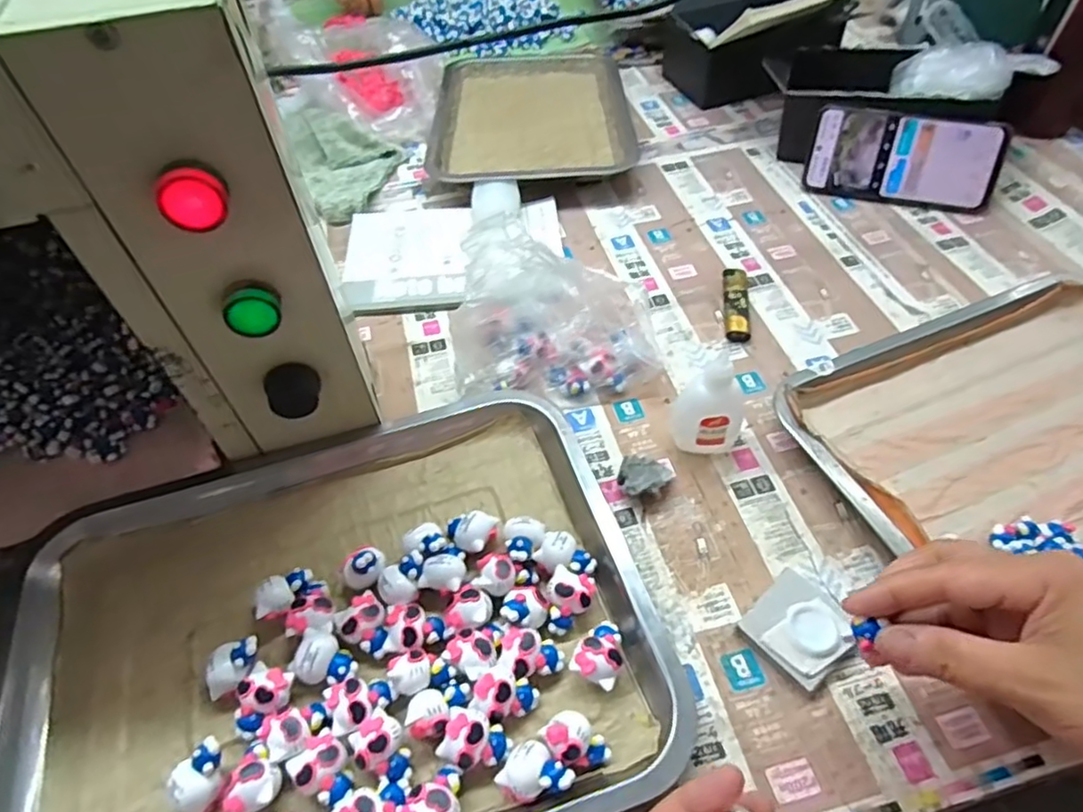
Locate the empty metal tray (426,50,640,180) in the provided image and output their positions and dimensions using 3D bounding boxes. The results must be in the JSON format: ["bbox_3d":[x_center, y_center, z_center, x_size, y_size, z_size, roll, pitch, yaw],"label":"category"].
[{"bbox_3d":[-0.012,-0.337,0.720,0.218,0.026,0.305,-5,52,-1],"label":"empty metal tray"}]

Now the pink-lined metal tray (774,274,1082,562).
[{"bbox_3d":[0.346,0.035,0.419,0.301,0.028,0.269,-20,54,-13],"label":"pink-lined metal tray"}]

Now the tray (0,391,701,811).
[{"bbox_3d":[-0.118,0.125,0.354,0.342,0.026,0.255,-15,53,-10],"label":"tray"}]

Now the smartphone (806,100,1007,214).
[{"bbox_3d":[0.336,-0.233,0.594,0.160,0.078,0.008,17,19,16],"label":"smartphone"}]

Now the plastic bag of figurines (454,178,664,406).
[{"bbox_3d":[0.013,-0.071,0.463,0.146,0.097,0.108,3,52,5],"label":"plastic bag of figurines"}]

